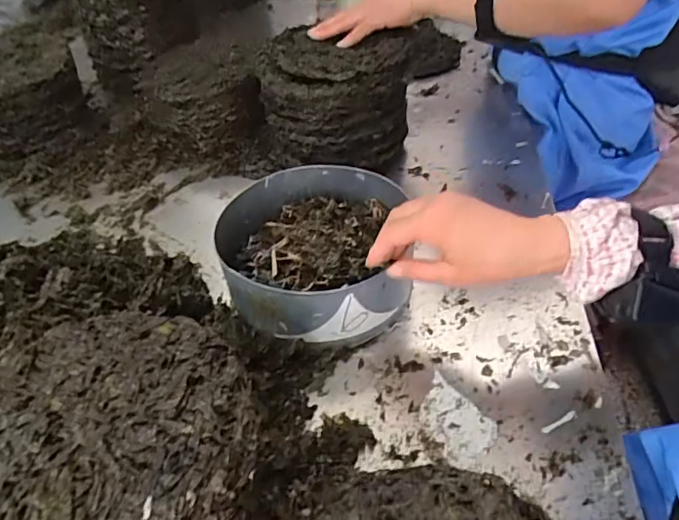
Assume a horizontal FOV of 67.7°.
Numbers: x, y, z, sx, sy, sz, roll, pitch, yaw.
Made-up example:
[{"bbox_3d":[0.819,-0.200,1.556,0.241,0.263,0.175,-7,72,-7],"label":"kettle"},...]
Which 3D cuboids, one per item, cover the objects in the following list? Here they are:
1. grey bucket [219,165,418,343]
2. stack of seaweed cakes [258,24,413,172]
[{"bbox_3d":[-0.031,-0.005,0.541,0.186,0.088,0.206,-10,44,-6],"label":"grey bucket"},{"bbox_3d":[-0.003,-0.217,0.718,0.184,0.156,0.170,7,45,11],"label":"stack of seaweed cakes"}]

